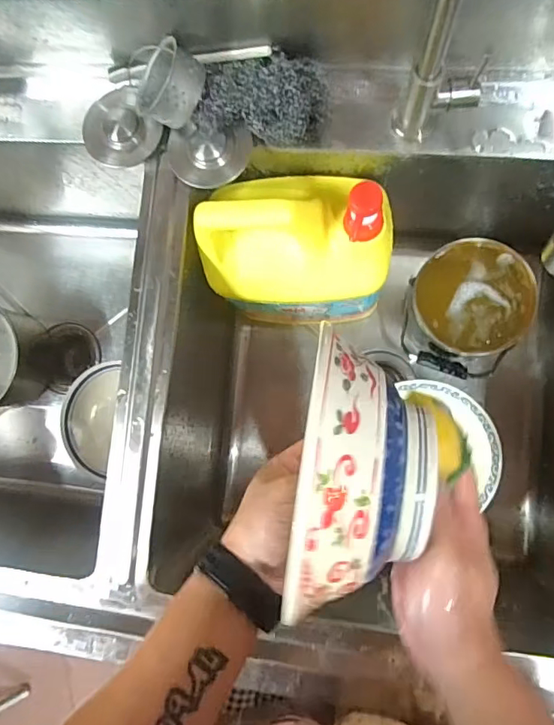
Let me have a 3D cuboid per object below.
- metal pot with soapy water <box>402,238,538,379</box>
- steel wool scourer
[{"bbox_3d":[0.240,-0.064,0.652,0.138,0.104,0.154,18,90,9],"label":"metal pot with soapy water"},{"bbox_3d":[-0.012,-0.250,0.484,0.118,0.032,0.077,12,89,9],"label":"steel wool scourer"}]

